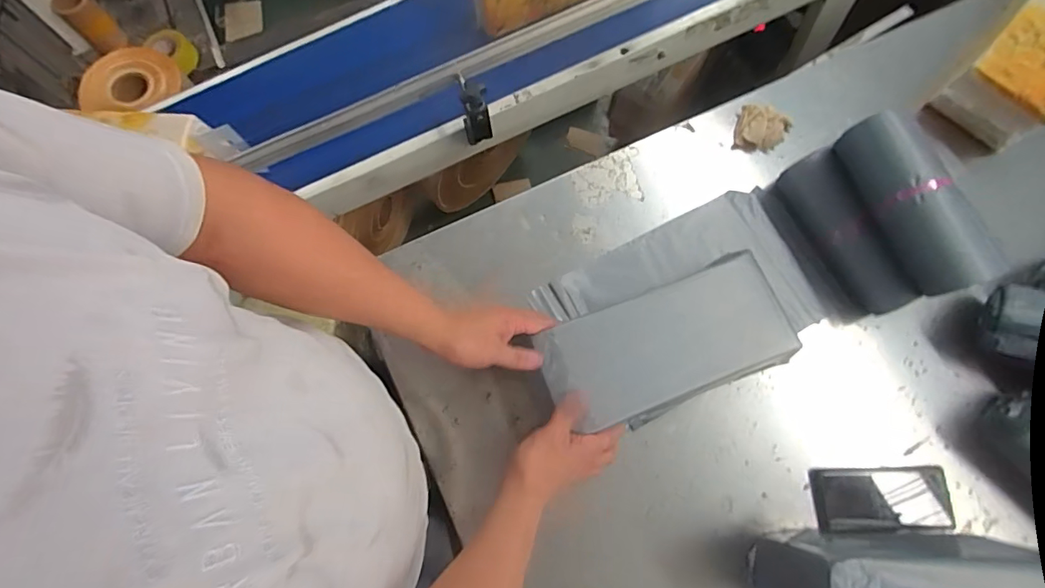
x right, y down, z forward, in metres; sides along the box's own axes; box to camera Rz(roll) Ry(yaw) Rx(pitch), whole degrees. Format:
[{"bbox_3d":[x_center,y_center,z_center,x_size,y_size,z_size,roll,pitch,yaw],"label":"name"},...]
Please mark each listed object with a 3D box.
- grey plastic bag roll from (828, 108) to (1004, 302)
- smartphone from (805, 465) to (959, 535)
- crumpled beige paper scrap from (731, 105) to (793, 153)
[{"bbox_3d":[0.485,-0.114,0.619,0.070,0.065,0.236,-27,78,-9],"label":"grey plastic bag roll"},{"bbox_3d":[0.454,0.259,0.631,0.167,0.010,0.073,-1,66,0],"label":"smartphone"},{"bbox_3d":[0.369,-0.251,0.770,0.078,0.019,0.078,14,75,2],"label":"crumpled beige paper scrap"}]

